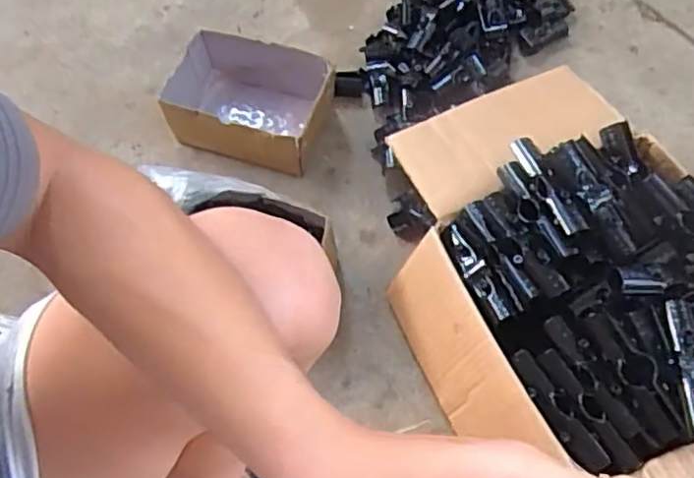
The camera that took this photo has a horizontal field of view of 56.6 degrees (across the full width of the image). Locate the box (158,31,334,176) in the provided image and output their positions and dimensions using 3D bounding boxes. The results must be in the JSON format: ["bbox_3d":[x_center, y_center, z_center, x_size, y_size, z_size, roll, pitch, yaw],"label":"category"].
[{"bbox_3d":[-0.141,-0.189,0.905,0.215,0.097,0.146,15,66,9],"label":"box"}]

